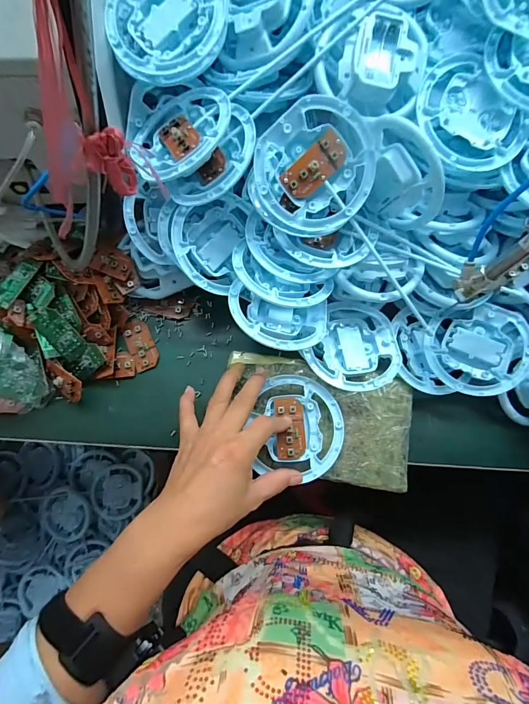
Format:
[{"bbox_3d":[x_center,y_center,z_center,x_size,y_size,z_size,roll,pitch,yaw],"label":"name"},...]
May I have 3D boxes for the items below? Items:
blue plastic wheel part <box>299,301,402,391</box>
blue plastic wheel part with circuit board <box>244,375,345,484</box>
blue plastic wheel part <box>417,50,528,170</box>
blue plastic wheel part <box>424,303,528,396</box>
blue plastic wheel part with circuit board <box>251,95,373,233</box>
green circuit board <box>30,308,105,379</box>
[{"bbox_3d":[0.099,-0.005,0.381,0.092,0.027,0.105,31,77,6],"label":"blue plastic wheel part"},{"bbox_3d":[0.032,0.079,0.364,0.093,0.020,0.100,0,76,-1],"label":"blue plastic wheel part with circuit board"},{"bbox_3d":[0.185,-0.214,0.318,0.084,0.026,0.104,-39,80,-10],"label":"blue plastic wheel part"},{"bbox_3d":[0.235,-0.001,0.391,0.103,0.022,0.103,-2,78,10],"label":"blue plastic wheel part"},{"bbox_3d":[0.045,-0.163,0.317,0.104,0.013,0.099,-1,106,-4],"label":"blue plastic wheel part with circuit board"},{"bbox_3d":[-0.213,-0.011,0.381,0.040,0.006,0.082,-38,107,6],"label":"green circuit board"}]

